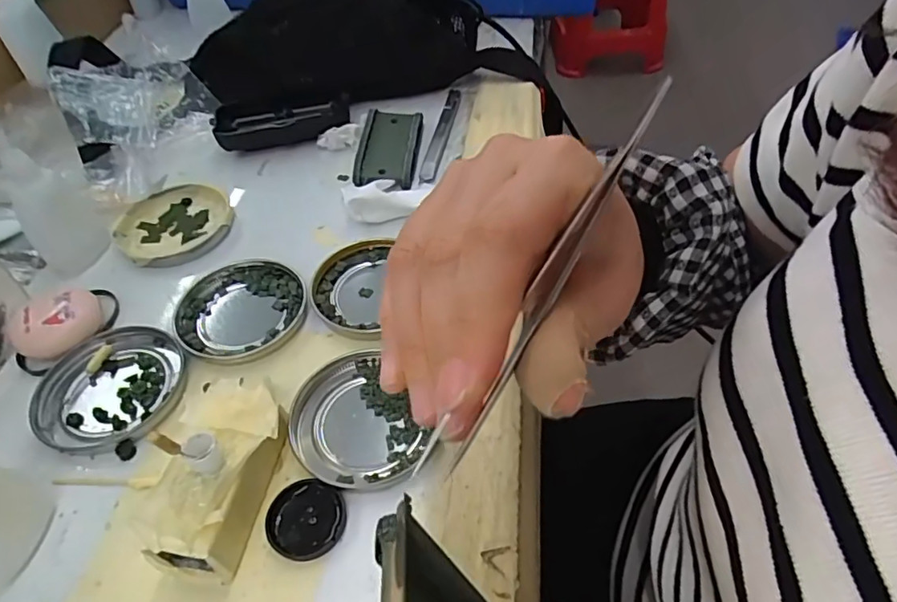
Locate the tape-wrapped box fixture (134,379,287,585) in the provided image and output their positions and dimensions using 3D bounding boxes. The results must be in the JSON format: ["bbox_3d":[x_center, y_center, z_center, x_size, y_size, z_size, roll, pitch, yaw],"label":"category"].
[{"bbox_3d":[-0.106,0.079,0.257,0.050,0.045,0.087,2,49,5],"label":"tape-wrapped box fixture"}]

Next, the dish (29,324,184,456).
[{"bbox_3d":[-0.191,0.049,0.316,0.079,0.010,0.075,-3,47,3],"label":"dish"}]

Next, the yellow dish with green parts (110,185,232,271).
[{"bbox_3d":[-0.200,-0.056,0.408,0.077,0.015,0.079,-3,47,3],"label":"yellow dish with green parts"}]

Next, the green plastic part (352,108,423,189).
[{"bbox_3d":[-0.047,-0.122,0.449,0.045,0.023,0.090,0,47,5],"label":"green plastic part"}]

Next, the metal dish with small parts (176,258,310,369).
[{"bbox_3d":[-0.130,0.005,0.349,0.077,0.010,0.076,-3,47,3],"label":"metal dish with small parts"}]

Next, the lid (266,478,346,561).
[{"bbox_3d":[-0.066,0.101,0.259,0.035,0.008,0.034,-3,47,3],"label":"lid"}]

